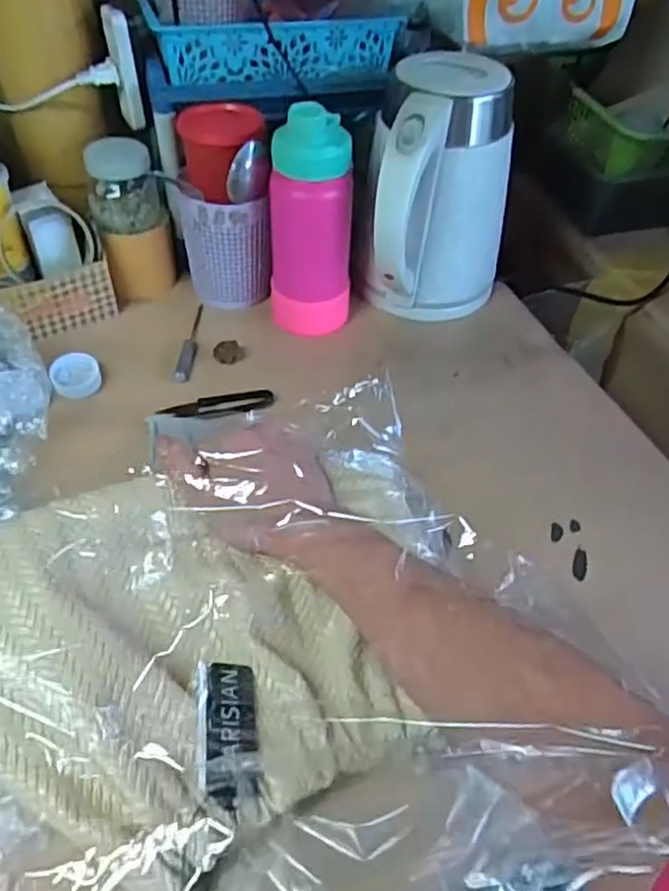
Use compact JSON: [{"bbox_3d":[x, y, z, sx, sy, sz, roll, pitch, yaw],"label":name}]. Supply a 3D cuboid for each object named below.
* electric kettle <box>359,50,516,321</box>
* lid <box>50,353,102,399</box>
[{"bbox_3d":[0.093,-0.218,0.639,0.117,0.212,0.149,22,50,15],"label":"electric kettle"},{"bbox_3d":[-0.229,-0.062,0.608,0.040,0.023,0.033,-17,51,-18],"label":"lid"}]

